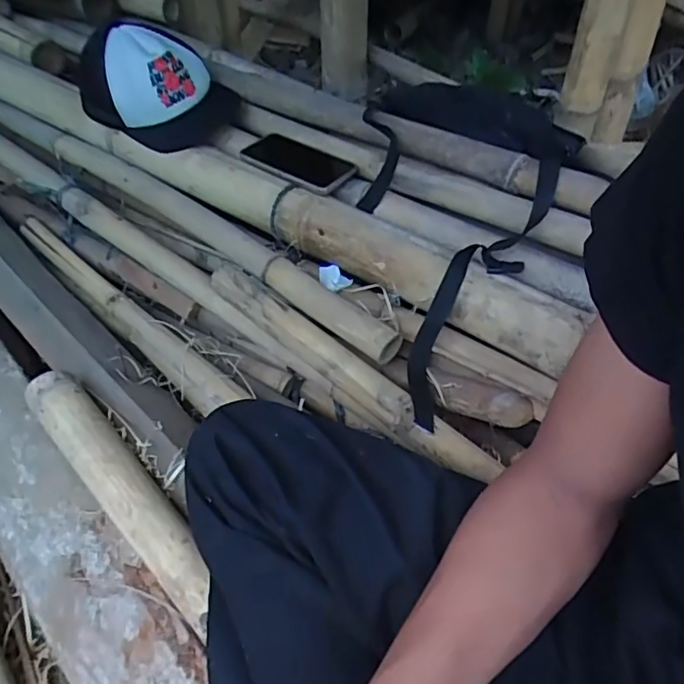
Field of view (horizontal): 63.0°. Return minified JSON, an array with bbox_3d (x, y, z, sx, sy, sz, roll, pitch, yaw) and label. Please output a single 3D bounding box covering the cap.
[{"bbox_3d":[-0.307,-0.440,0.909,0.231,0.136,0.304,-12,46,-18],"label":"cap"}]

